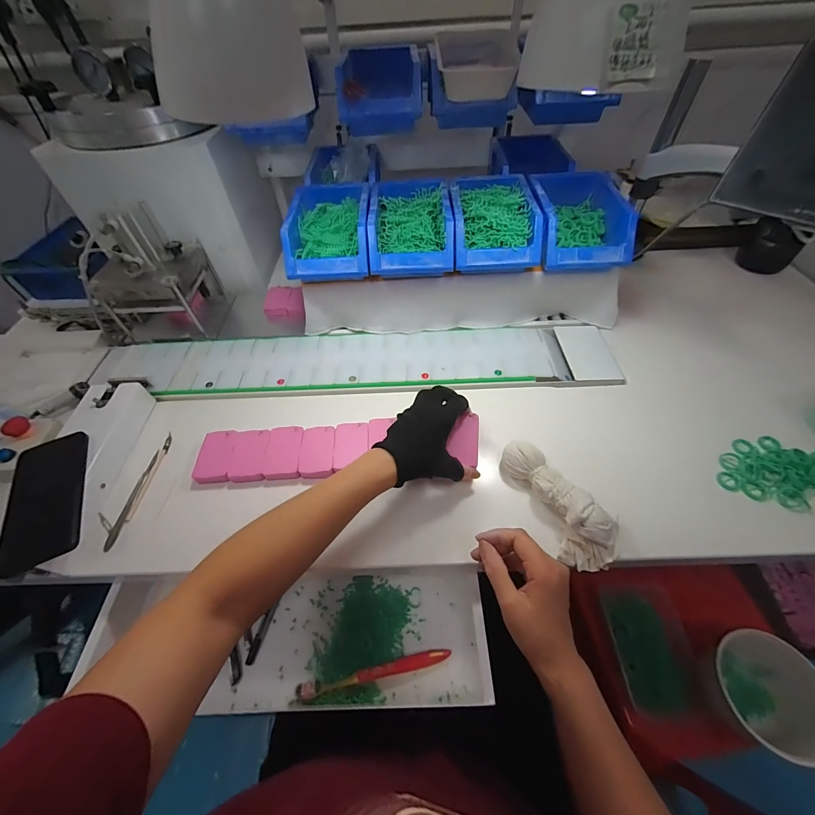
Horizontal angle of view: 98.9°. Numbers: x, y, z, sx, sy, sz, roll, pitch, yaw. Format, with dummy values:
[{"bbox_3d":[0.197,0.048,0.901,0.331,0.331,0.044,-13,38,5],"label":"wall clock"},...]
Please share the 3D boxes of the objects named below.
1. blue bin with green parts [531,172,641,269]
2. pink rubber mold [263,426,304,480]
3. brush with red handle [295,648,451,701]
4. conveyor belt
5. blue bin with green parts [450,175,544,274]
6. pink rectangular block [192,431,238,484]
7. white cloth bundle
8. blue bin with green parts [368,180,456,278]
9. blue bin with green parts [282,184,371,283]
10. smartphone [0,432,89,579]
[{"bbox_3d":[0.260,-0.294,0.543,0.126,0.067,0.182,0,52,3],"label":"blue bin with green parts"},{"bbox_3d":[-0.166,0.060,0.472,0.048,0.017,0.071,-5,52,0],"label":"pink rubber mold"},{"bbox_3d":[-0.040,0.319,0.419,0.182,0.023,0.016,-11,52,-5],"label":"brush with red handle"},{"bbox_3d":[-0.090,-0.078,0.581,0.842,0.029,0.154,-2,52,2],"label":"conveyor belt"},{"bbox_3d":[0.131,-0.289,0.549,0.125,0.073,0.175,-2,52,2],"label":"blue bin with green parts"},{"bbox_3d":[-0.260,0.066,0.475,0.043,0.014,0.074,-6,52,-1],"label":"pink rectangular block"},{"bbox_3d":[0.170,0.107,0.405,0.052,0.048,0.160,-24,54,-14],"label":"white cloth bundle"},{"bbox_3d":[0.006,-0.284,0.553,0.123,0.071,0.175,-2,52,2],"label":"blue bin with green parts"},{"bbox_3d":[-0.120,-0.279,0.556,0.124,0.074,0.183,-3,52,2],"label":"blue bin with green parts"},{"bbox_3d":[-0.421,0.103,0.403,0.081,0.012,0.164,-24,54,-15],"label":"smartphone"}]

